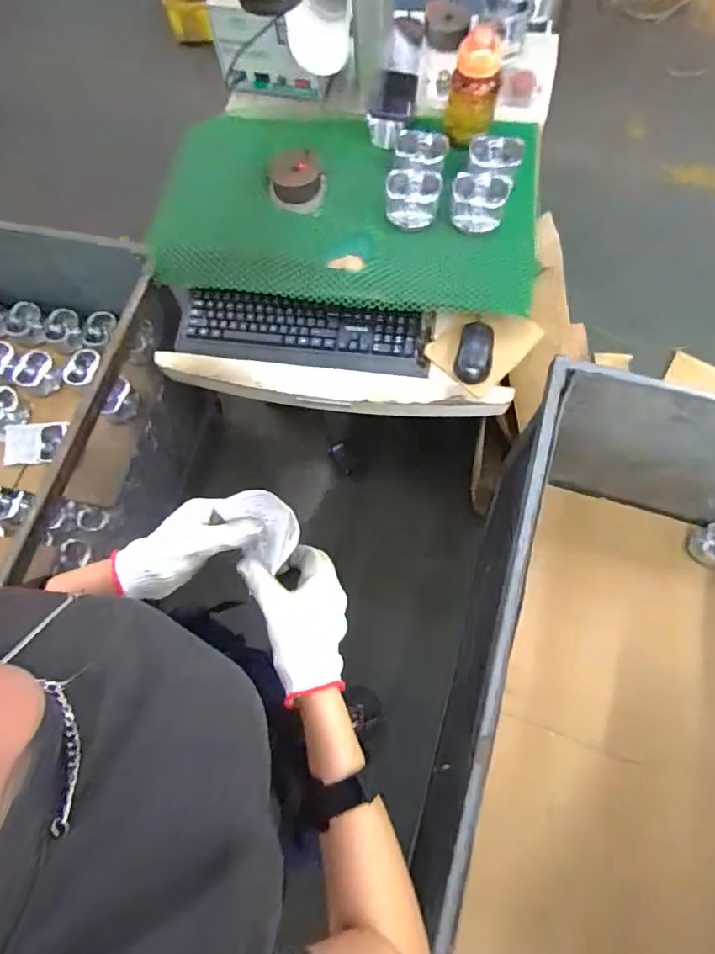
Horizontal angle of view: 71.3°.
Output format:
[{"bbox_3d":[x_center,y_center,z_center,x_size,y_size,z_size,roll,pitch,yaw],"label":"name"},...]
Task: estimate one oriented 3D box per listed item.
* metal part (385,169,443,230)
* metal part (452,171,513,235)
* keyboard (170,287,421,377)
[{"bbox_3d":[0.096,-0.487,0.871,0.093,0.046,0.087,7,70,5],"label":"metal part"},{"bbox_3d":[0.213,-0.474,0.861,0.095,0.044,0.086,2,70,3],"label":"metal part"},{"bbox_3d":[-0.103,-0.262,0.908,0.457,0.046,0.124,7,70,4],"label":"keyboard"}]

